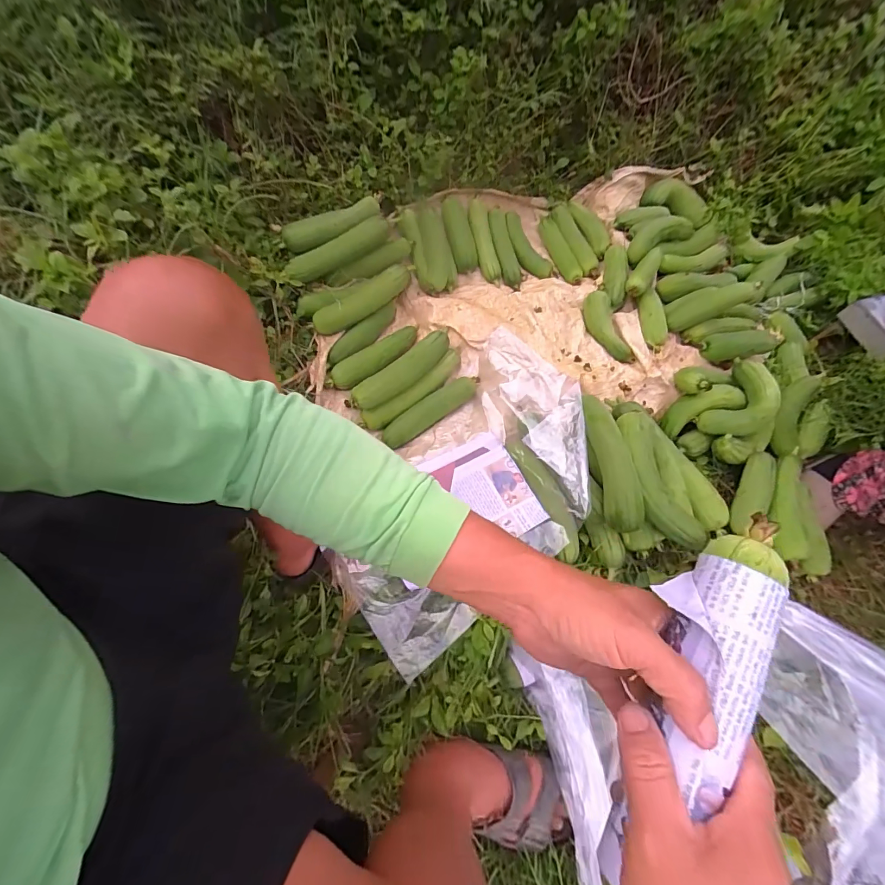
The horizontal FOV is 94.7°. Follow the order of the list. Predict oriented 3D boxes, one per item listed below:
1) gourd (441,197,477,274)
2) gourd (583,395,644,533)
[{"bbox_3d":[0.040,-0.522,1.016,0.063,0.043,0.199,-11,77,-7],"label":"gourd"},{"bbox_3d":[0.273,0.021,0.666,0.052,0.048,0.246,-3,64,-4],"label":"gourd"}]

